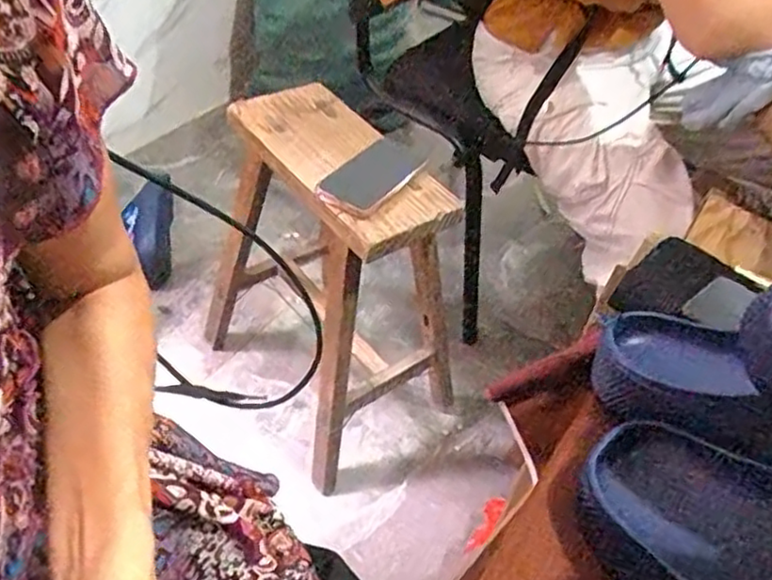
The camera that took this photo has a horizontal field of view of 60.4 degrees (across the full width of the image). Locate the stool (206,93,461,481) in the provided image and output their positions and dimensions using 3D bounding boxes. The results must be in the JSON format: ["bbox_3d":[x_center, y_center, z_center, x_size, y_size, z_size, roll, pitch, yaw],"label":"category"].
[{"bbox_3d":[-0.094,-0.013,1.059,0.281,0.475,0.373,-29,56,-30],"label":"stool"}]

